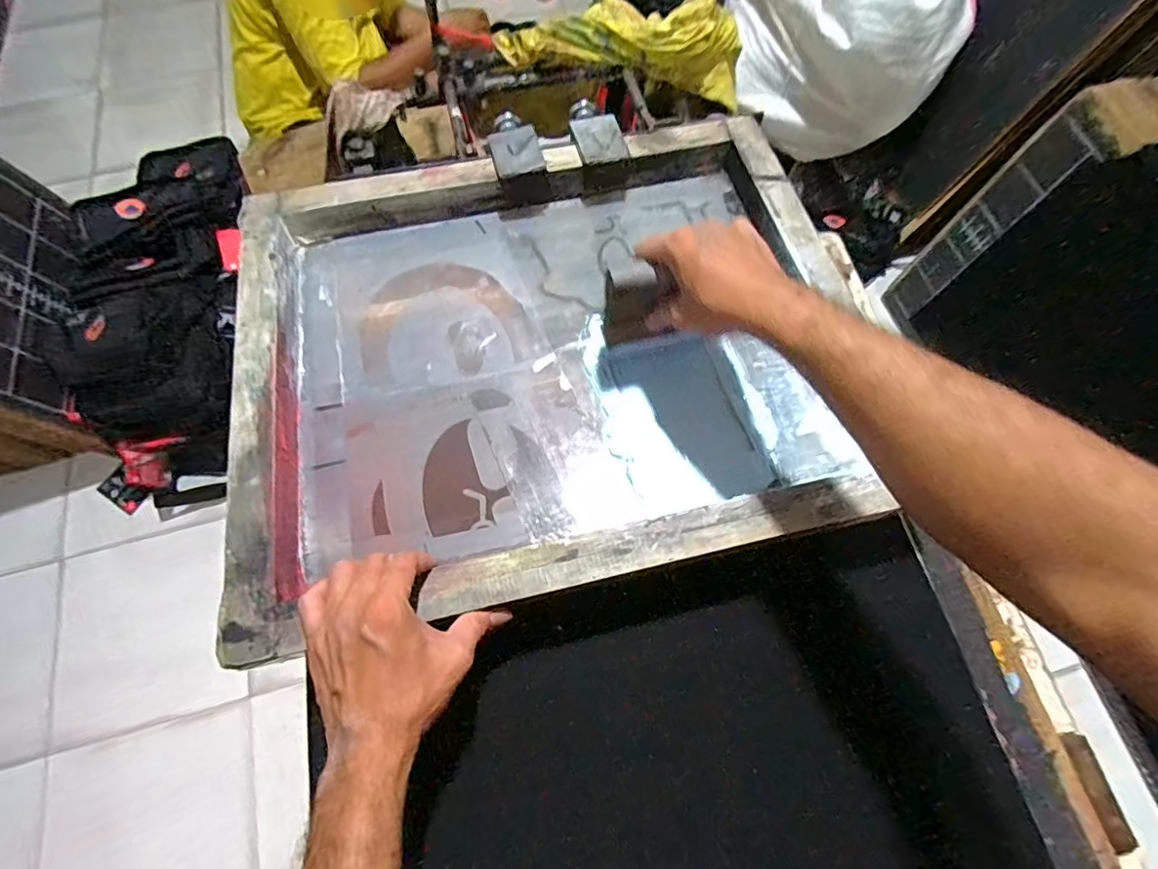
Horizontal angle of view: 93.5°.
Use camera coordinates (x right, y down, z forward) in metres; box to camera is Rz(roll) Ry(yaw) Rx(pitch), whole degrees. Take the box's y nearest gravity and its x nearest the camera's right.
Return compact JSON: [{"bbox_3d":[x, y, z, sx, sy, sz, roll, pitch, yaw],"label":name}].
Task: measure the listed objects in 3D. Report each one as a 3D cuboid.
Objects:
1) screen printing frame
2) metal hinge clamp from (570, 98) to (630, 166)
[{"bbox_3d":[-0.023,-0.095,0.519,0.564,0.059,0.463,-12,69,-5],"label":"screen printing frame"},{"bbox_3d":[0.017,-0.344,0.618,0.049,0.033,0.118,-16,69,-7],"label":"metal hinge clamp"}]

